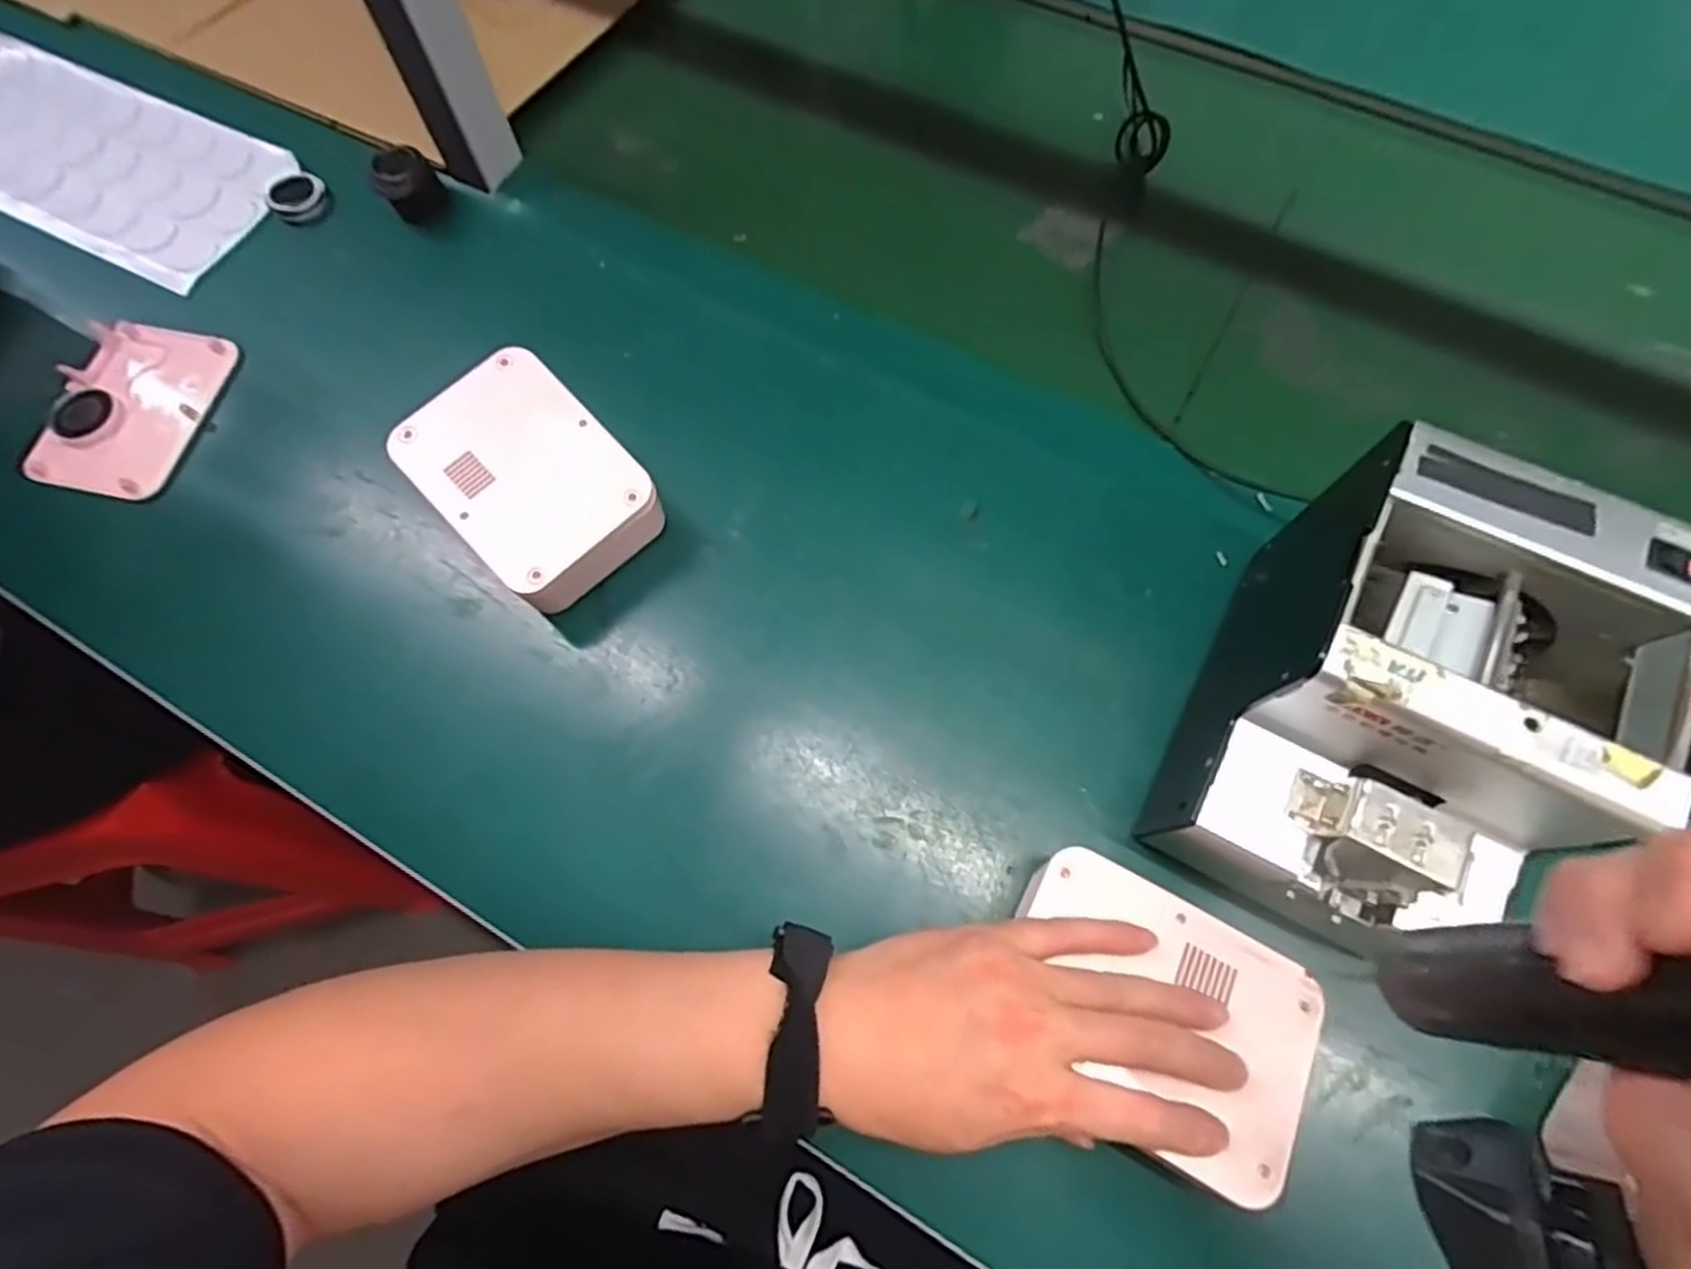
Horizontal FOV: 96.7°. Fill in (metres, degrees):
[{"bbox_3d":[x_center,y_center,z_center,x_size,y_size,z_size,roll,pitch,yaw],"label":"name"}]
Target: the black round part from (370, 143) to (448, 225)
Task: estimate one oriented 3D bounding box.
[{"bbox_3d":[-0.313,-0.324,0.540,0.039,0.030,0.039,0,68,1],"label":"black round part"}]

